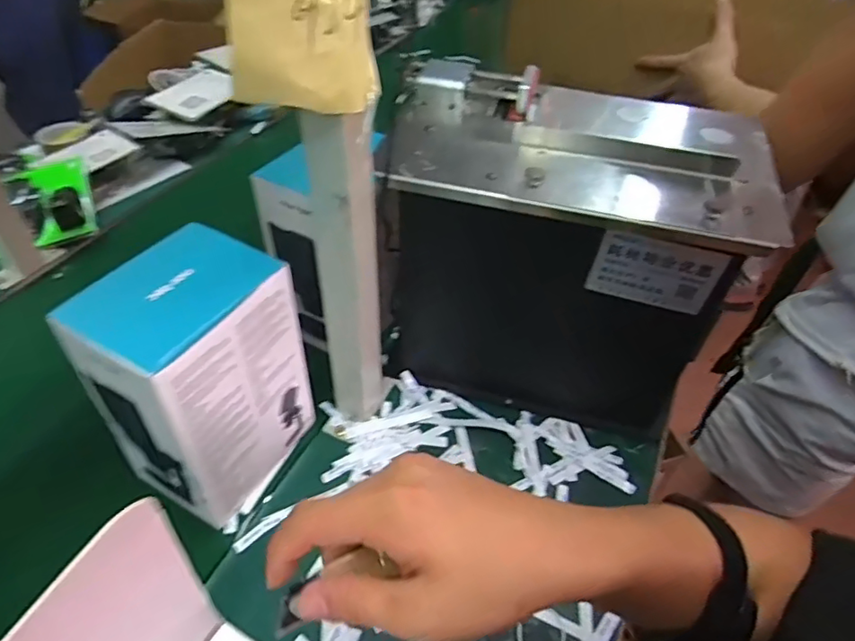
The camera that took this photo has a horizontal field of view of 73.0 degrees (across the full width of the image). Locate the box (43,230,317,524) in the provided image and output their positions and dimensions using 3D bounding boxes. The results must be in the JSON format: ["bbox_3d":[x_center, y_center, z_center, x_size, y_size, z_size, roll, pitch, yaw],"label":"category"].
[{"bbox_3d":[-0.208,0.058,0.541,0.118,0.231,0.147,20,47,16],"label":"box"}]

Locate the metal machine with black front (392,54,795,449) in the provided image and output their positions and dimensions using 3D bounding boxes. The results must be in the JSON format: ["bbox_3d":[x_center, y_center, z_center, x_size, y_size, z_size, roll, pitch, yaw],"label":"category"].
[{"bbox_3d":[0.130,-0.062,0.617,0.353,0.315,0.186,13,45,10],"label":"metal machine with black front"}]

